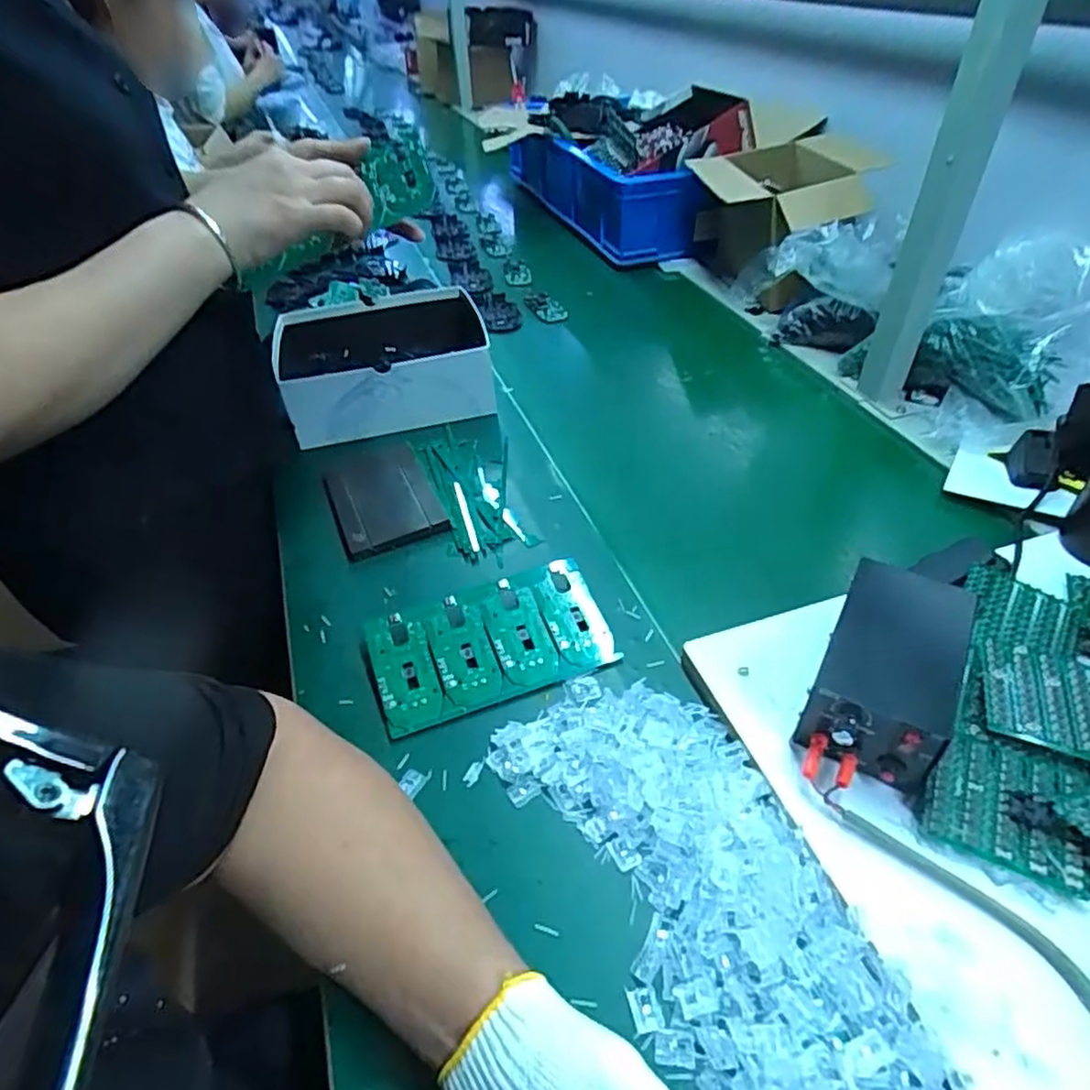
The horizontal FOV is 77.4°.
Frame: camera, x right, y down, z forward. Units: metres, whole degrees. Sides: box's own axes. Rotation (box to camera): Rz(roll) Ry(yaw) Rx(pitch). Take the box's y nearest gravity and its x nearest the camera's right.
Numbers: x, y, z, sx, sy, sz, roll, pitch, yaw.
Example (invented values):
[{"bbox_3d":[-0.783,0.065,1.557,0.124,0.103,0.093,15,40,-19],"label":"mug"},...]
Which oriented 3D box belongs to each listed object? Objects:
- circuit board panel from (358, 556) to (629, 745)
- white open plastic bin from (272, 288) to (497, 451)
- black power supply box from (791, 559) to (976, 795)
[{"bbox_3d":[-0.043,0.076,0.546,0.187,0.009,0.105,-16,54,-15],"label":"circuit board panel"},{"bbox_3d":[-0.186,-0.213,0.803,0.226,0.089,0.180,-14,44,-10],"label":"white open plastic bin"},{"bbox_3d":[0.231,0.088,0.463,0.085,0.063,0.166,21,51,25],"label":"black power supply box"}]

